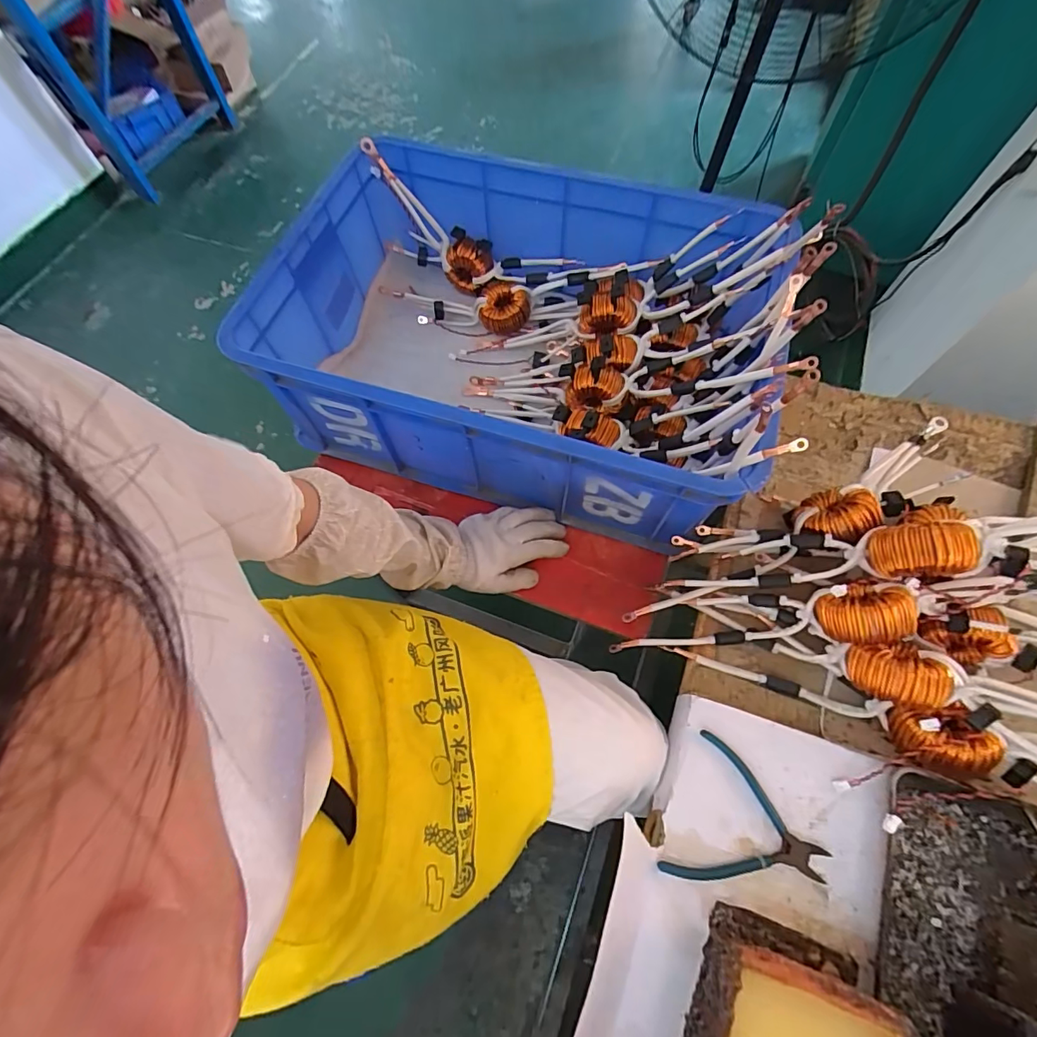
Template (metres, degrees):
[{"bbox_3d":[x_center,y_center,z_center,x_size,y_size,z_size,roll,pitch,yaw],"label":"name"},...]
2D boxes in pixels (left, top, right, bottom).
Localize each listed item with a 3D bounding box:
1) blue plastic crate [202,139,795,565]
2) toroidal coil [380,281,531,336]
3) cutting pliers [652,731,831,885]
[{"bbox_3d":[-0.005,-0.242,0.664,0.596,0.207,0.414,15,67,8],"label":"blue plastic crate"},{"bbox_3d":[-0.103,-0.351,0.784,0.249,0.050,0.076,16,67,8],"label":"toroidal coil"},{"bbox_3d":[0.212,0.291,0.451,0.131,0.007,0.125,26,69,12],"label":"cutting pliers"}]

